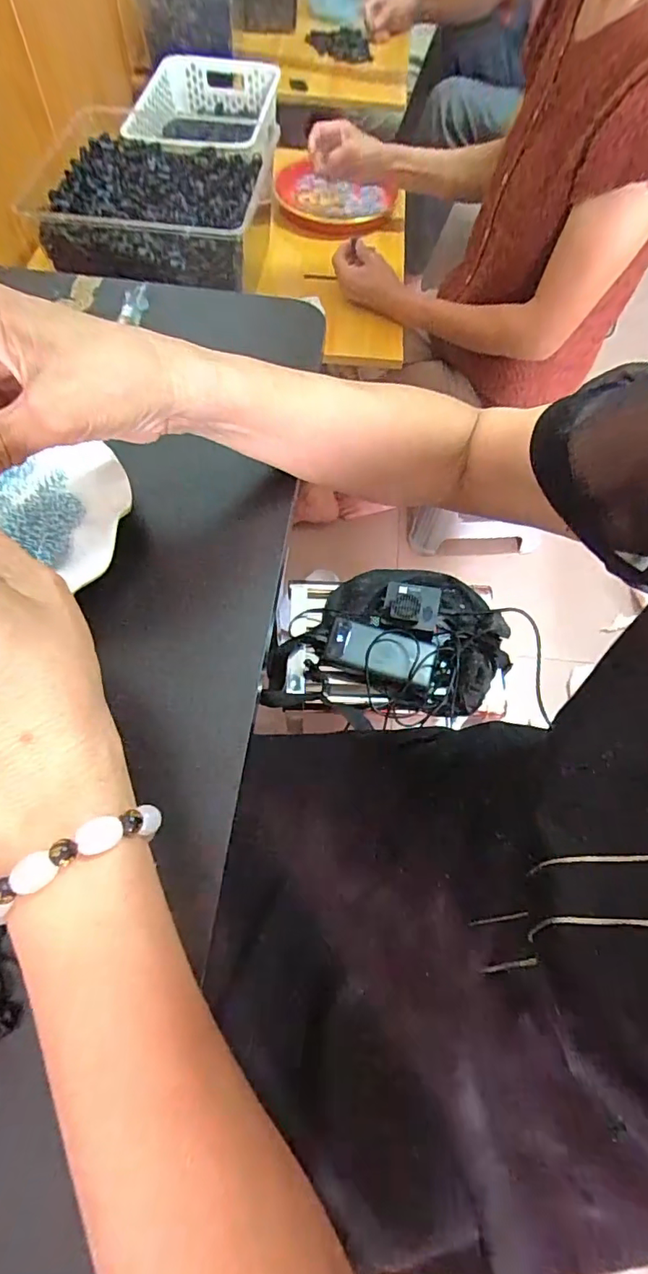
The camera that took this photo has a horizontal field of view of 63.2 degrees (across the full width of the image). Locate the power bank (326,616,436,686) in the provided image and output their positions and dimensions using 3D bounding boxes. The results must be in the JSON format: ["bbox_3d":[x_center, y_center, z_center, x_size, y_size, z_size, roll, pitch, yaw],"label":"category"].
[{"bbox_3d":[0.080,0.018,0.740,0.148,0.022,0.064,15,64,4],"label":"power bank"}]

